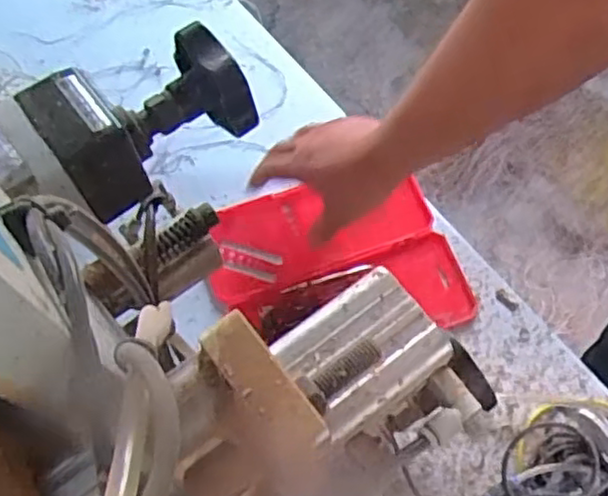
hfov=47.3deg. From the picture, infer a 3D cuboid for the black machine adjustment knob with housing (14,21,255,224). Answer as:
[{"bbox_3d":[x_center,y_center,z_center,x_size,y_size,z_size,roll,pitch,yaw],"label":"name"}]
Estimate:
[{"bbox_3d":[-0.075,-0.065,0.331,0.093,0.055,0.046,-31,70,-12],"label":"black machine adjustment knob with housing"}]

